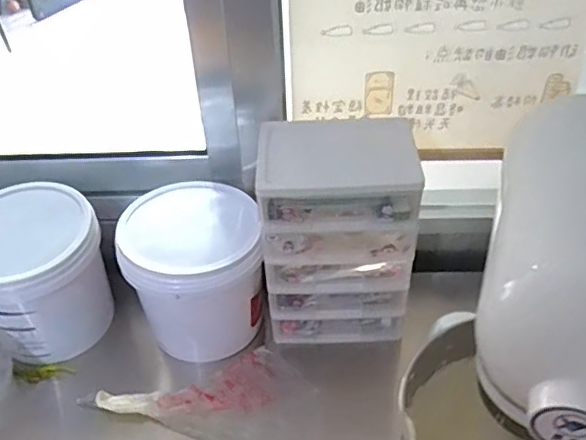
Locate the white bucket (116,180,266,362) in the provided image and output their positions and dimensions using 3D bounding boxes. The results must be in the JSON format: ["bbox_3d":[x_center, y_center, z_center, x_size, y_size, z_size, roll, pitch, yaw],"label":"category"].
[{"bbox_3d":[-0.149,0.081,0.837,0.170,0.204,0.178,-18,44,-17],"label":"white bucket"}]

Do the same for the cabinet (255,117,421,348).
[{"bbox_3d":[0.059,0.017,0.803,0.200,0.320,0.143,-1,42,1],"label":"cabinet"}]

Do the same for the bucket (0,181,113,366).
[{"bbox_3d":[-0.373,0.082,0.846,0.187,0.196,0.174,-1,42,1],"label":"bucket"}]

